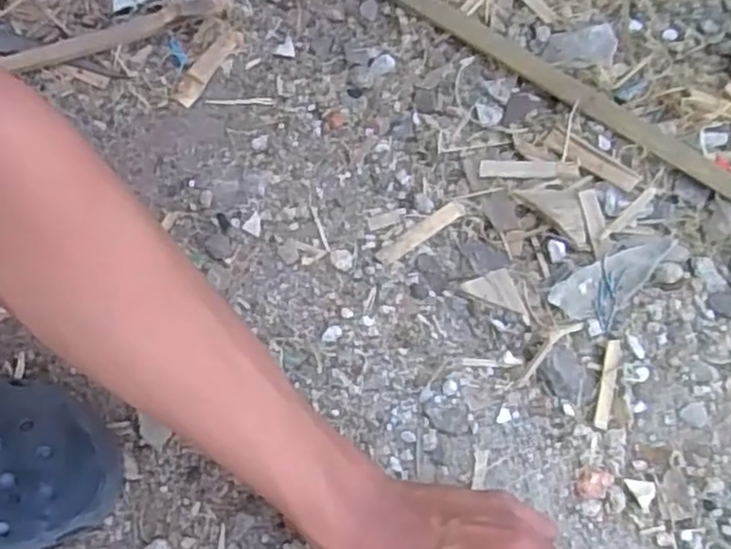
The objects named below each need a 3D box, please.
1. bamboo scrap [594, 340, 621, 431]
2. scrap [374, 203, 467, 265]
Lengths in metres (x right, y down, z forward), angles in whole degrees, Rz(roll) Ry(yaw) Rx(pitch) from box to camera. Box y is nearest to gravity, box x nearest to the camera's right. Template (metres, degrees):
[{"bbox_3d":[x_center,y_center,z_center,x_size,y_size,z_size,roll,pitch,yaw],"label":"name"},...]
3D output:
[{"bbox_3d":[0.161,0.073,0.486,0.010,0.010,0.059,14,67,6],"label":"bamboo scrap"},{"bbox_3d":[0.041,-0.031,0.538,0.076,0.007,0.013,-33,70,-13],"label":"scrap"}]

